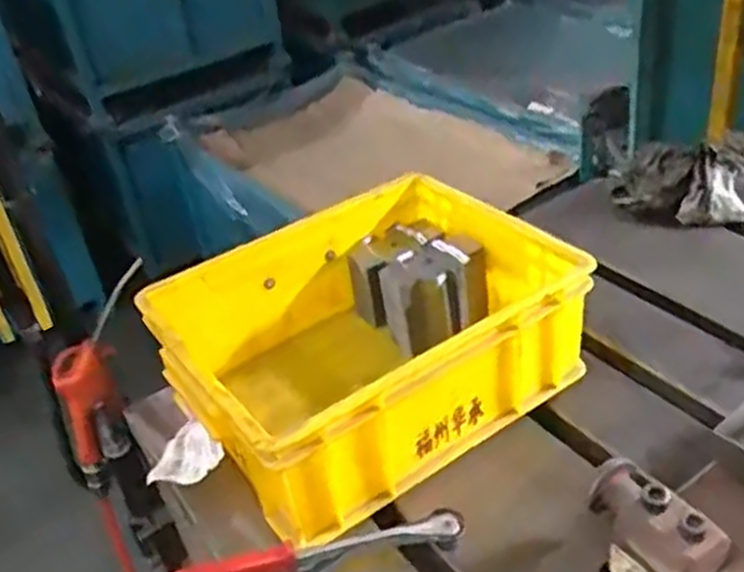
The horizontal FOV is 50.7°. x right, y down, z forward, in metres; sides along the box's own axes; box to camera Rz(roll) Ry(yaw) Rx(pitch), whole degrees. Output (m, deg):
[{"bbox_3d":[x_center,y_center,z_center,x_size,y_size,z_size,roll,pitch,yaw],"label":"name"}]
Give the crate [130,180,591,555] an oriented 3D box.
[{"bbox_3d":[-0.009,0.049,0.740,0.338,0.144,0.288,-26,38,-26],"label":"crate"}]

